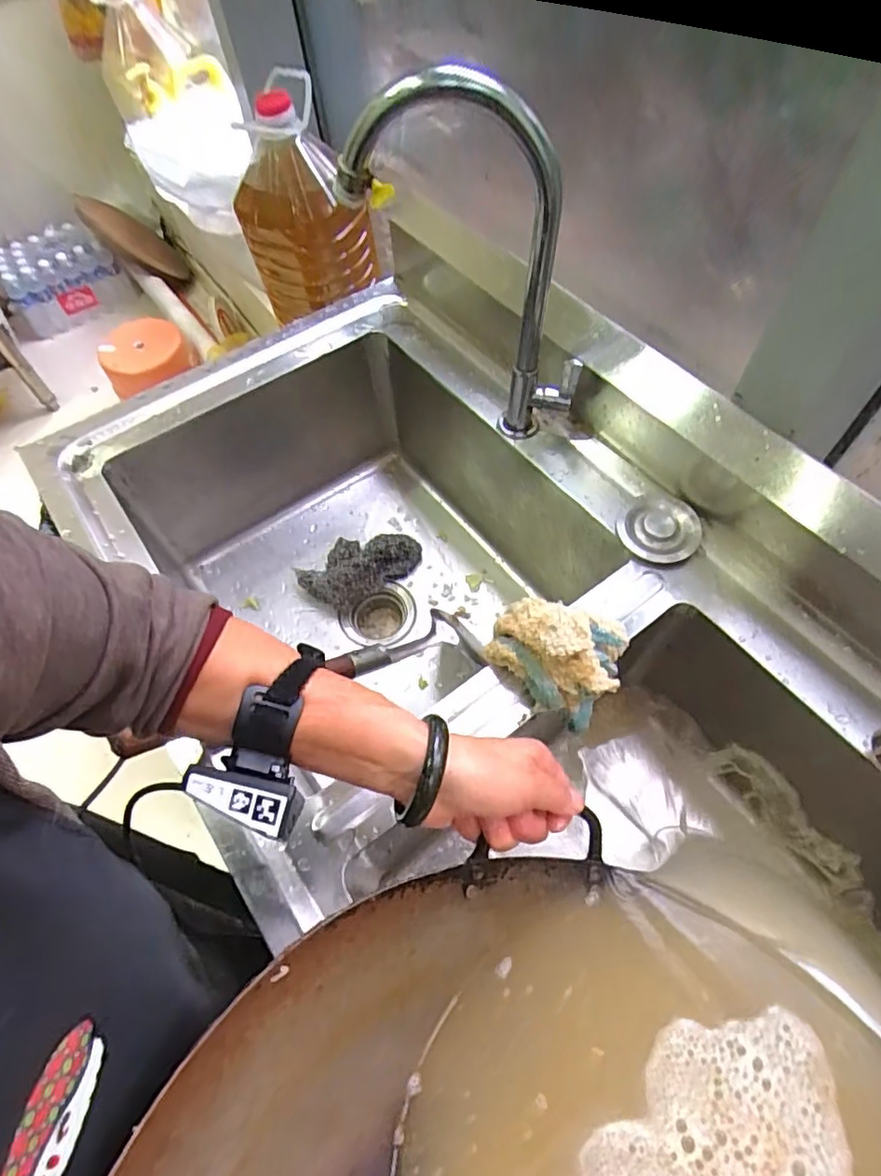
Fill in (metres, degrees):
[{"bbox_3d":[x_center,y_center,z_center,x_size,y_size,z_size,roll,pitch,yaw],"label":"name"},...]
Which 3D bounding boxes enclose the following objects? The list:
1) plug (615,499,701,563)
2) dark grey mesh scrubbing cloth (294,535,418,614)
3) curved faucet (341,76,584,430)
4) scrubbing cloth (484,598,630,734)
[{"bbox_3d":[0.225,-0.061,0.597,0.078,0.013,0.072,-3,69,17],"label":"plug"},{"bbox_3d":[-0.115,-0.037,0.880,0.168,0.070,0.110,-41,67,-16],"label":"dark grey mesh scrubbing cloth"},{"bbox_3d":[0.030,-0.279,0.553,0.211,0.351,0.068,-1,63,3],"label":"curved faucet"},{"bbox_3d":[0.104,0.049,0.508,0.115,0.083,0.104,26,68,16],"label":"scrubbing cloth"}]

